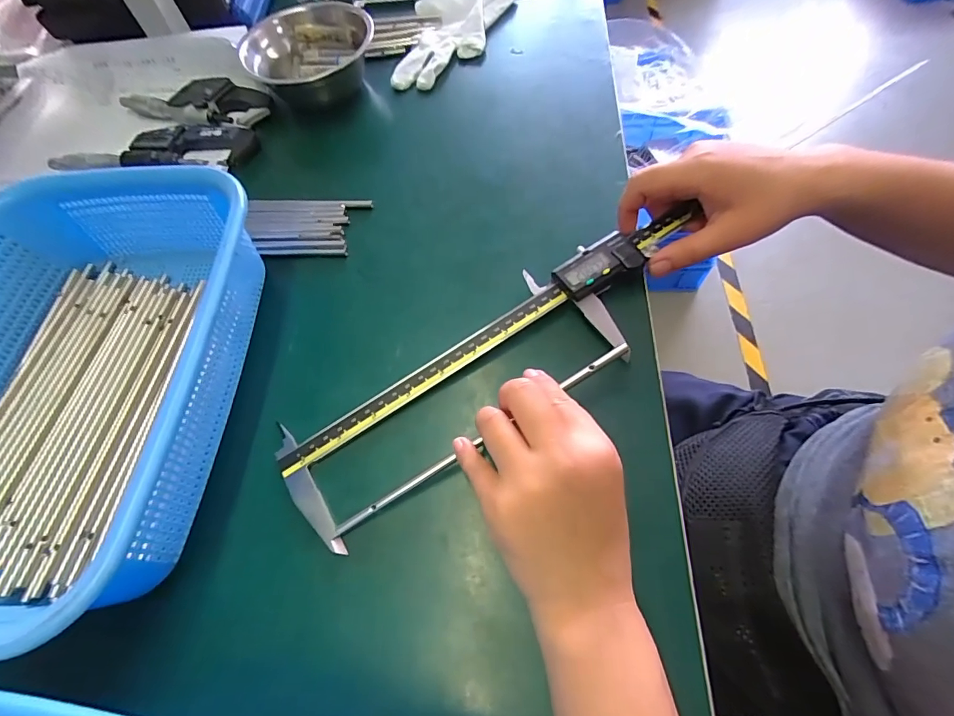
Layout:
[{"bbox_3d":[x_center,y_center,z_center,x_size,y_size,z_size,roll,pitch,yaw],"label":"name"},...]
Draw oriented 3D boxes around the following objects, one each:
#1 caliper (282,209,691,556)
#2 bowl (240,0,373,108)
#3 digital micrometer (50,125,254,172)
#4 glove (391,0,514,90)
[{"bbox_3d":[0.024,-0.002,0.292,0.321,0.014,0.078,-34,68,-7],"label":"caliper"},{"bbox_3d":[-0.159,-0.300,0.446,0.115,0.048,0.115,-2,62,4],"label":"bowl"},{"bbox_3d":[-0.299,-0.190,0.419,0.182,0.024,0.050,-3,64,0],"label":"digital micrometer"},{"bbox_3d":[-0.023,-0.344,0.467,0.098,0.033,0.158,7,63,9],"label":"glove"}]

